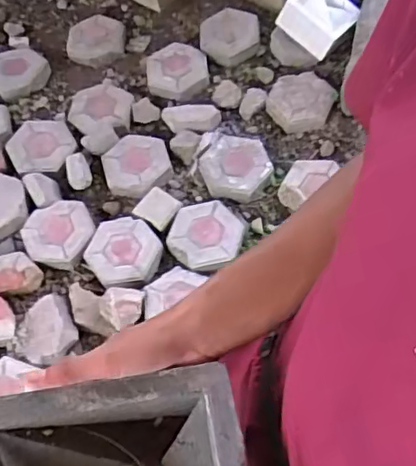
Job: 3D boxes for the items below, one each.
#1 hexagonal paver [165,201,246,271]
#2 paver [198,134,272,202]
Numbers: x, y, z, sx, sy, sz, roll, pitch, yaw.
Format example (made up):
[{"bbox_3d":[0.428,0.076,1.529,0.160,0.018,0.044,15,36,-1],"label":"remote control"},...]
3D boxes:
[{"bbox_3d":[-0.002,0.003,1.695,0.207,0.038,0.217,12,63,9],"label":"hexagonal paver"},{"bbox_3d":[0.082,-0.209,1.758,0.215,0.047,0.227,11,62,8],"label":"paver"}]

